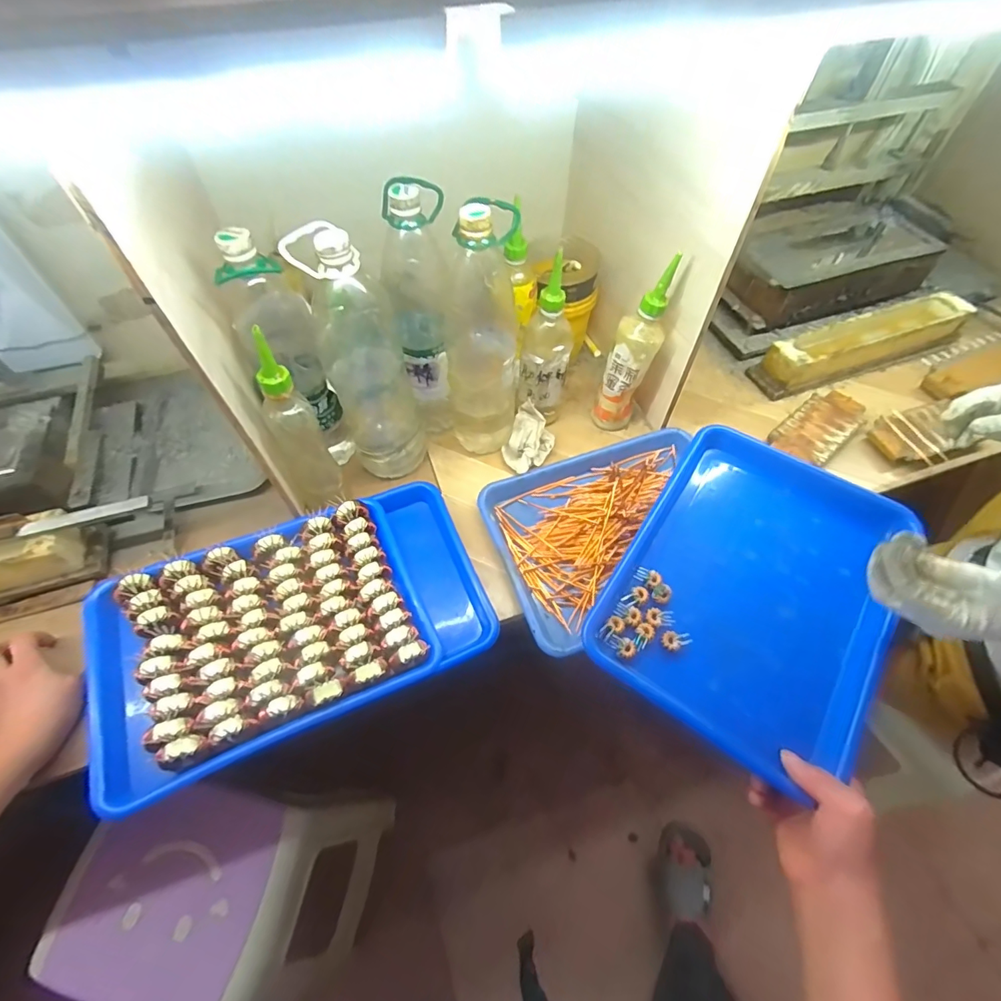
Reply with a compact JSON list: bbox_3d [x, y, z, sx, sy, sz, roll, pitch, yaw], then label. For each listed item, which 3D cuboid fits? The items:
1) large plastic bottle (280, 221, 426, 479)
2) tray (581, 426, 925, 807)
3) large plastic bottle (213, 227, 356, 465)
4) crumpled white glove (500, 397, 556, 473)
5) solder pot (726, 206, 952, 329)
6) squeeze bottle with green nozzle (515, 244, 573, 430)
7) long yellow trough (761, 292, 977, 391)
[{"bbox_3d":[-0.164,-0.162,0.581,0.087,0.312,0.113,-16,59,-10],"label":"large plastic bottle"},{"bbox_3d":[0.265,0.083,0.501,0.245,0.046,0.331,30,62,17],"label":"tray"},{"bbox_3d":[-0.243,-0.144,0.569,0.090,0.313,0.090,11,58,7],"label":"large plastic bottle"},{"bbox_3d":[0.040,-0.087,0.696,0.065,0.055,0.087,27,62,16],"label":"crumpled white glove"},{"bbox_3d":[0.579,-0.434,0.869,0.407,0.111,0.201,-17,59,-11],"label":"solder pot"},{"bbox_3d":[0.063,-0.198,0.659,0.062,0.234,0.063,22,60,13],"label":"squeeze bottle with green nozzle"},{"bbox_3d":[0.613,-0.270,0.802,0.384,0.059,0.076,-18,60,-12],"label":"long yellow trough"}]

